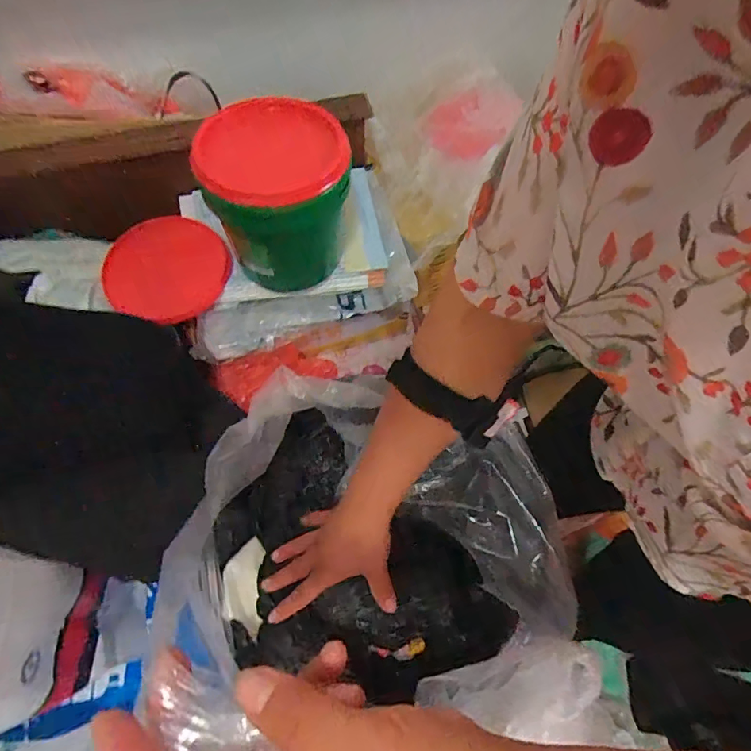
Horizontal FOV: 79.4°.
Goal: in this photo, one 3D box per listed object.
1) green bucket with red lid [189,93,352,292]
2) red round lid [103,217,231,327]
[{"bbox_3d":[-0.128,-0.229,0.643,0.175,0.231,0.170,1,63,-1],"label":"green bucket with red lid"},{"bbox_3d":[-0.331,-0.166,0.728,0.187,0.153,0.023,-36,36,-7],"label":"red round lid"}]

